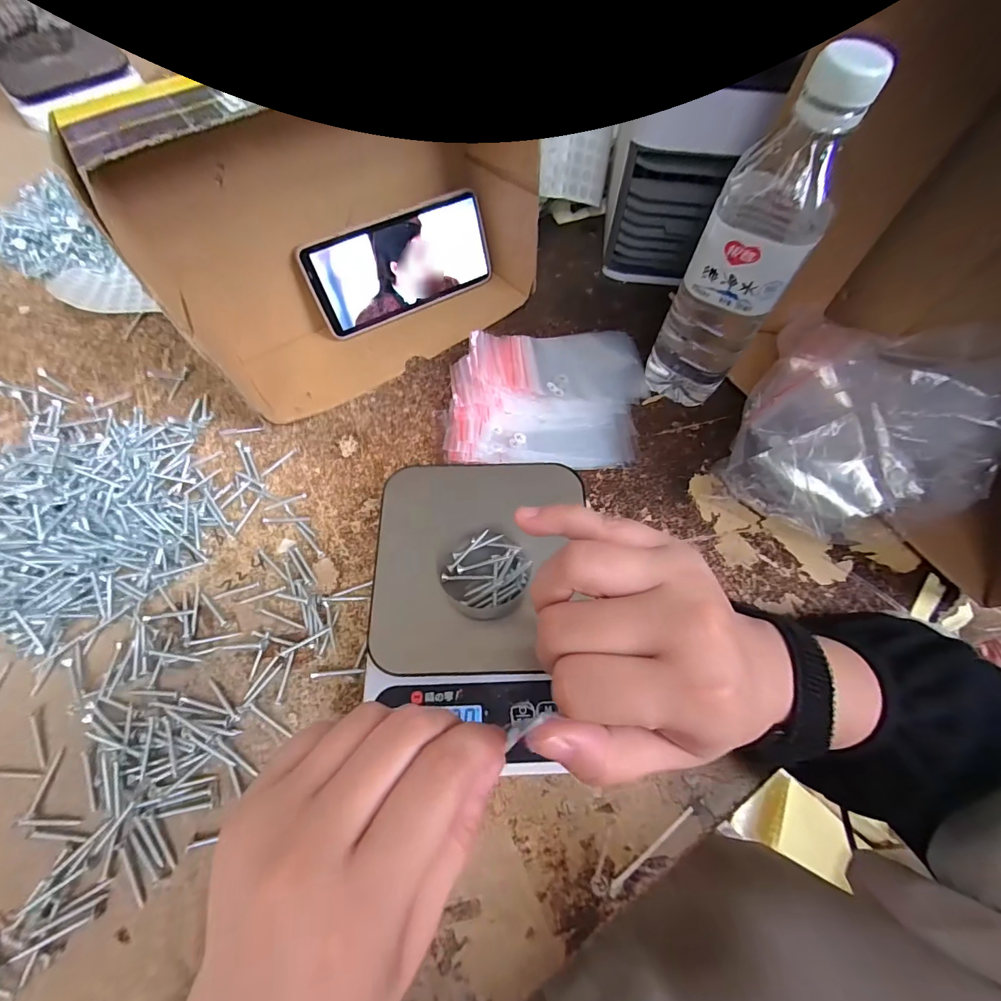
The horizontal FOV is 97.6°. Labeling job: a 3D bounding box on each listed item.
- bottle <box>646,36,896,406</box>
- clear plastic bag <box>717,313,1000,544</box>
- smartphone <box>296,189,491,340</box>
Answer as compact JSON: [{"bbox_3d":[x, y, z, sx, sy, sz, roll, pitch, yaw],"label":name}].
[{"bbox_3d":[0.158,-0.151,0.290,0.063,0.206,0.060,33,69,14],"label":"bottle"},{"bbox_3d":[0.278,-0.061,0.329,0.165,0.063,0.197,27,67,11],"label":"clear plastic bag"},{"bbox_3d":[-0.086,-0.209,0.391,0.162,0.079,0.005,-29,46,-13],"label":"smartphone"}]

